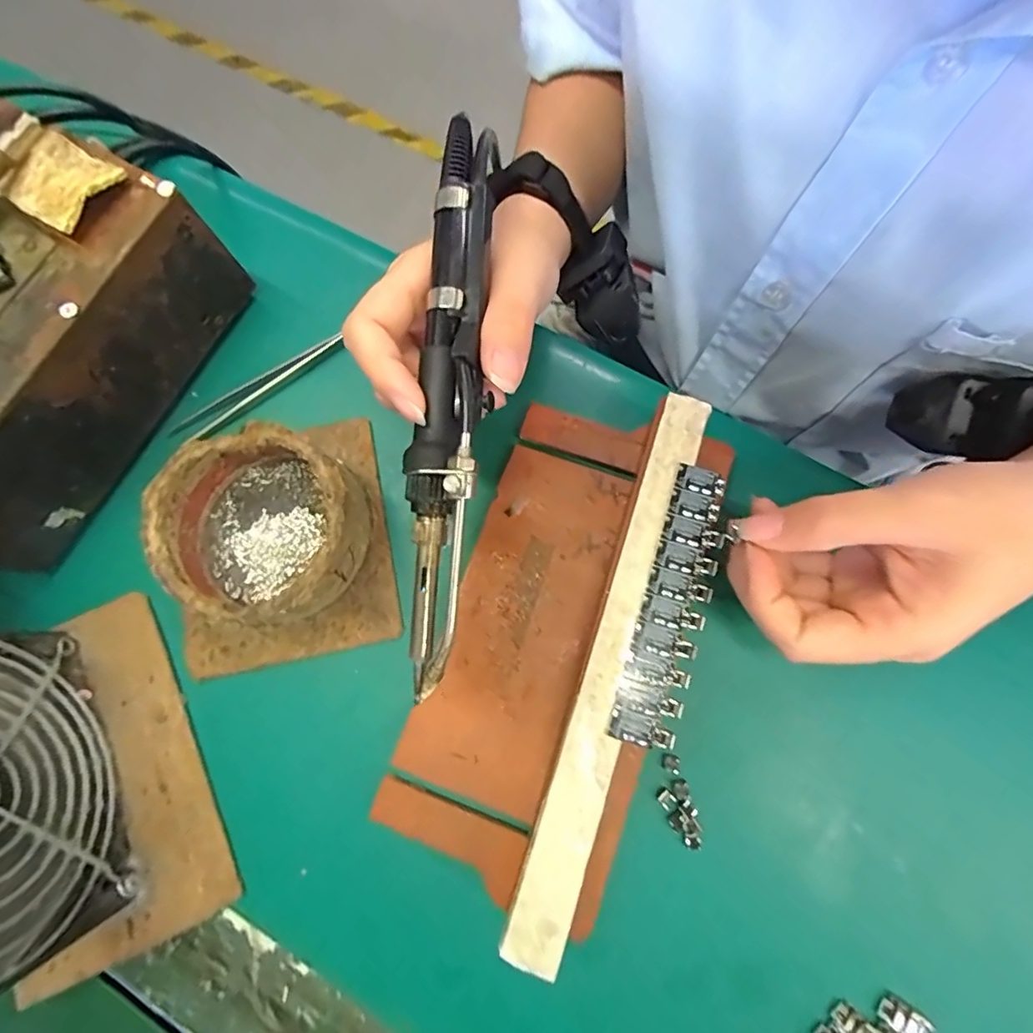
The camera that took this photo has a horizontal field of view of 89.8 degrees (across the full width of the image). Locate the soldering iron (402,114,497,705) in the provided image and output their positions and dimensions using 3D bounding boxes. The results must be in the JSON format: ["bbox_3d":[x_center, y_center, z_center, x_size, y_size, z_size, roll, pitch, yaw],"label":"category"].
[{"bbox_3d":[-0.025,-0.043,0.183,0.026,0.019,0.205,4,87,1],"label":"soldering iron"}]

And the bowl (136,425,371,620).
[{"bbox_3d":[-0.109,0.006,0.231,0.087,0.040,0.078,32,81,7],"label":"bowl"}]

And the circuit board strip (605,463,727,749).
[{"bbox_3d":[0.061,0.032,0.198,0.024,0.005,0.106,17,80,6],"label":"circuit board strip"}]

